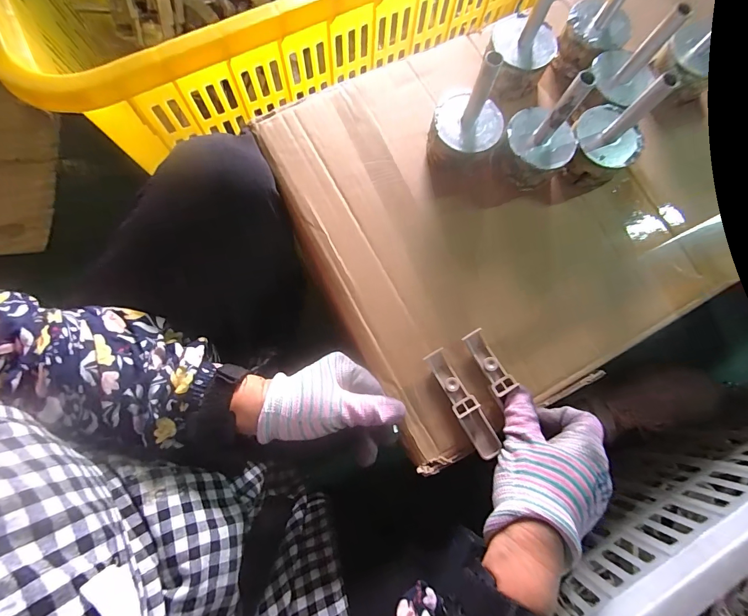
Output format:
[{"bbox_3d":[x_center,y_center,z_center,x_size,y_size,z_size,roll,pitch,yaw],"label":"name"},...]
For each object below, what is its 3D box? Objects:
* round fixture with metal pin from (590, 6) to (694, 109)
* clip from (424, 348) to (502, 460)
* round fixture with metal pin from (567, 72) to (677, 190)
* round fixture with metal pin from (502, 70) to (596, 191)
[{"bbox_3d":[0.230,-0.223,0.325,0.054,0.071,0.050,0,76,1],"label":"round fixture with metal pin"},{"bbox_3d":[0.076,0.082,0.321,0.020,0.010,0.098,-30,78,-6],"label":"clip"},{"bbox_3d":[0.210,-0.155,0.329,0.058,0.110,0.053,0,76,1],"label":"round fixture with metal pin"},{"bbox_3d":[0.148,-0.149,0.323,0.059,0.109,0.057,0,76,1],"label":"round fixture with metal pin"}]

